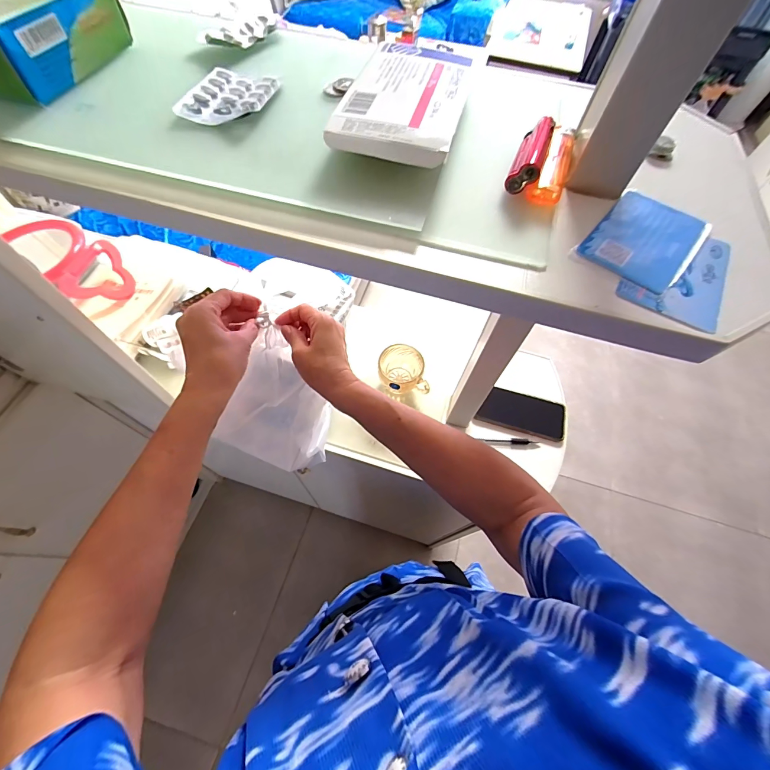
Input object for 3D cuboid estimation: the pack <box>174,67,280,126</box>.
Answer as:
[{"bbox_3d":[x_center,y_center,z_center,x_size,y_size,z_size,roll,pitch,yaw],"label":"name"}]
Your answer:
[{"bbox_3d":[-0.116,-0.217,0.265,0.057,0.005,0.070,12,62,4],"label":"pack"}]

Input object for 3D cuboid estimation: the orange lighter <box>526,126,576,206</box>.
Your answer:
[{"bbox_3d":[0.121,-0.157,0.246,0.020,0.015,0.083,24,63,10],"label":"orange lighter"}]

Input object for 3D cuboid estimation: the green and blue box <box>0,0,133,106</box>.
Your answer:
[{"bbox_3d":[-0.262,-0.264,0.257,0.072,0.047,0.124,15,62,5],"label":"green and blue box"}]

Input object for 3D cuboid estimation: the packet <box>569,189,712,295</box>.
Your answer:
[{"bbox_3d":[0.165,-0.093,0.224,0.056,0.004,0.086,39,67,17],"label":"packet"}]

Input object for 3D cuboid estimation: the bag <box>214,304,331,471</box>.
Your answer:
[{"bbox_3d":[-0.159,0.033,0.479,0.138,0.183,0.130,40,67,17],"label":"bag"}]

